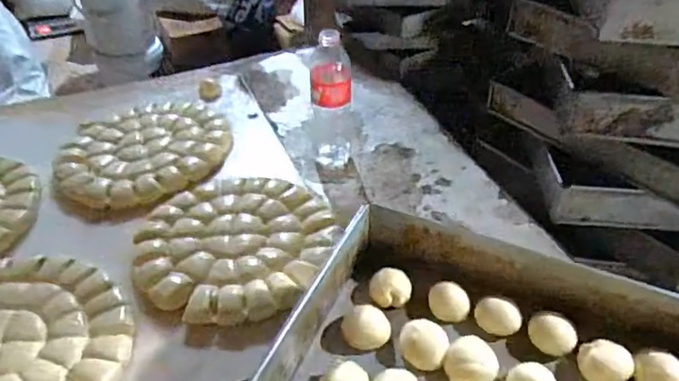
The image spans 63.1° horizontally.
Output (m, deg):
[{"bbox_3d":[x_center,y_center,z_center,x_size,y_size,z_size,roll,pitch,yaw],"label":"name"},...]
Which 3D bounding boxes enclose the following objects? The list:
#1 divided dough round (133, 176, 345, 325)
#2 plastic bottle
[{"bbox_3d":[-0.149,0.071,0.774,0.262,0.024,0.258,0,39,0],"label":"divided dough round"},{"bbox_3d":[-0.012,-0.147,0.898,0.061,0.215,0.073,1,39,0],"label":"plastic bottle"}]

